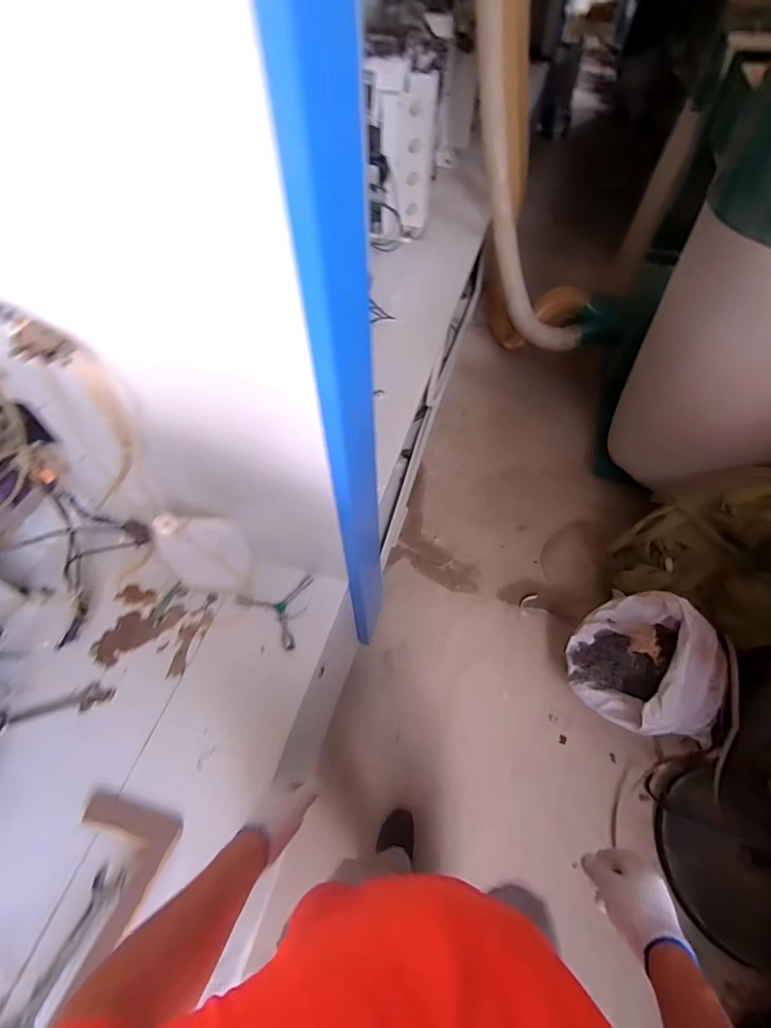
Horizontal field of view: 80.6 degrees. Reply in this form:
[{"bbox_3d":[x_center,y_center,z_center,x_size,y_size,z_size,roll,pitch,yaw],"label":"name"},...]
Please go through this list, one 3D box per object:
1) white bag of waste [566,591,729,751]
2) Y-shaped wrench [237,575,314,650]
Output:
[{"bbox_3d":[0.796,0.482,1.346,0.452,0.309,0.355,27,60,19],"label":"white bag of waste"},{"bbox_3d":[-0.265,0.212,1.040,0.156,0.013,0.177,6,55,5],"label":"Y-shaped wrench"}]

